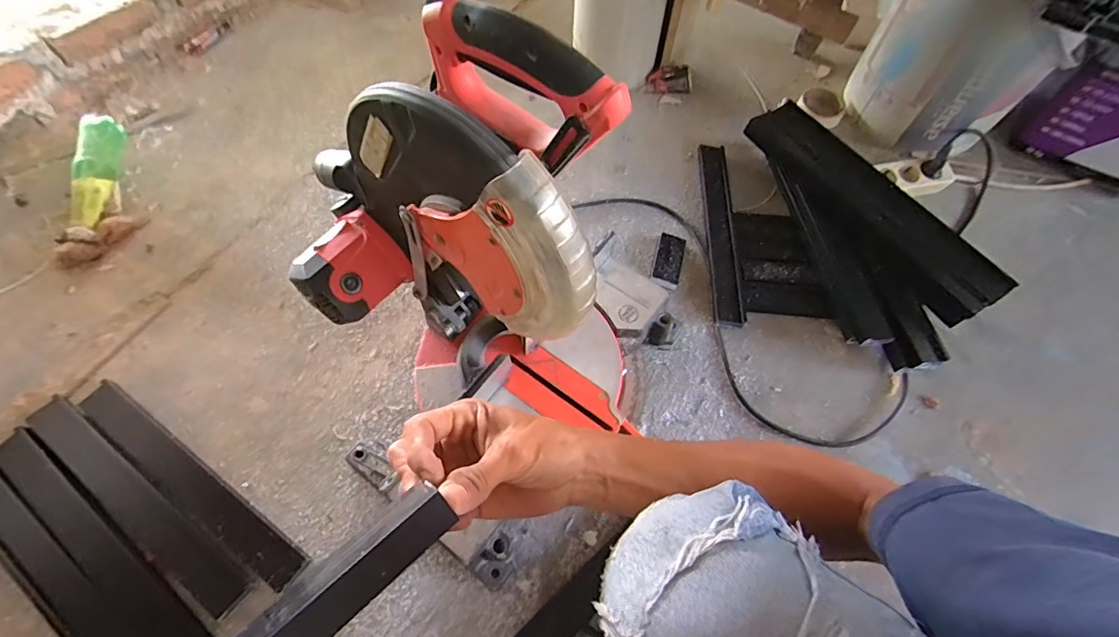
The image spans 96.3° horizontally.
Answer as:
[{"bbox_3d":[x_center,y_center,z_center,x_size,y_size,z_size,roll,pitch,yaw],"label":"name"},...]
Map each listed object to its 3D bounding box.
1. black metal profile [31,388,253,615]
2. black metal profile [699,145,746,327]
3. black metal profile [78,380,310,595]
[{"bbox_3d":[-0.518,0.222,0.610,0.372,0.015,0.050,34,66,13],"label":"black metal profile"},{"bbox_3d":[0.275,-0.158,0.856,0.047,0.022,0.381,5,63,-1],"label":"black metal profile"},{"bbox_3d":[-0.475,0.207,0.643,0.387,0.016,0.051,33,66,13],"label":"black metal profile"}]

